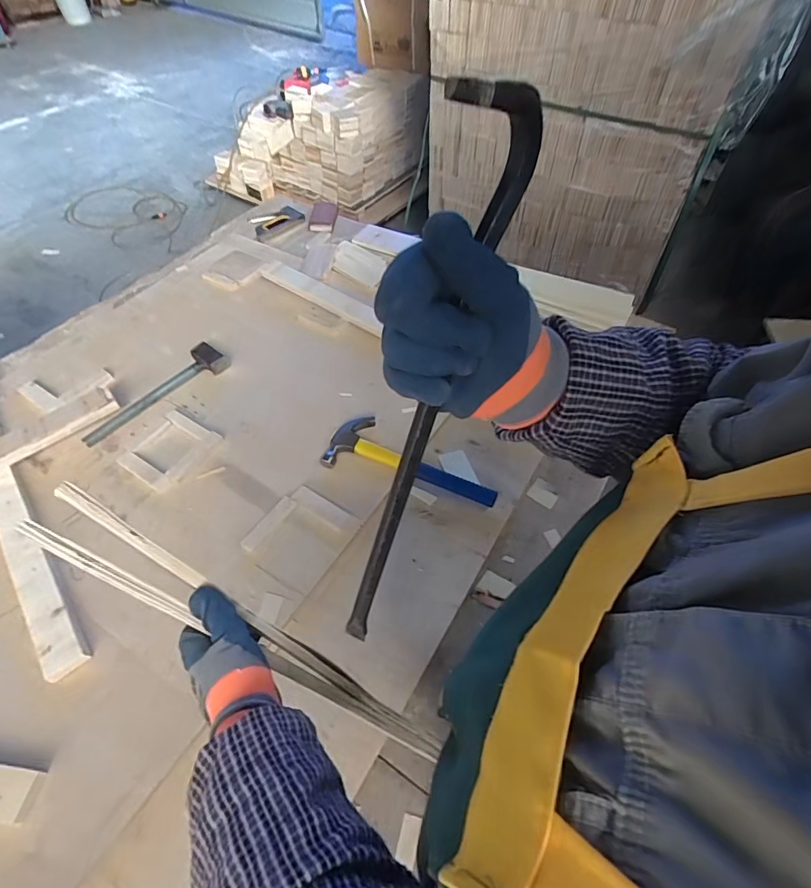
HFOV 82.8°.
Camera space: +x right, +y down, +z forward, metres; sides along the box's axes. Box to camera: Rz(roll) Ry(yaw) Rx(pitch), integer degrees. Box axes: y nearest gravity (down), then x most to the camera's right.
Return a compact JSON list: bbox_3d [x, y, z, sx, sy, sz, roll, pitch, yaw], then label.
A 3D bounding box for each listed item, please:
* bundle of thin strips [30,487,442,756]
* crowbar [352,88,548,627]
[{"bbox_3d":[-0.128,0.201,0.448,0.471,0.025,0.045,44,45,-22],"label":"bundle of thin strips"},{"bbox_3d":[0.001,0.008,0.307,0.018,0.403,0.086,31,36,21],"label":"crowbar"}]

